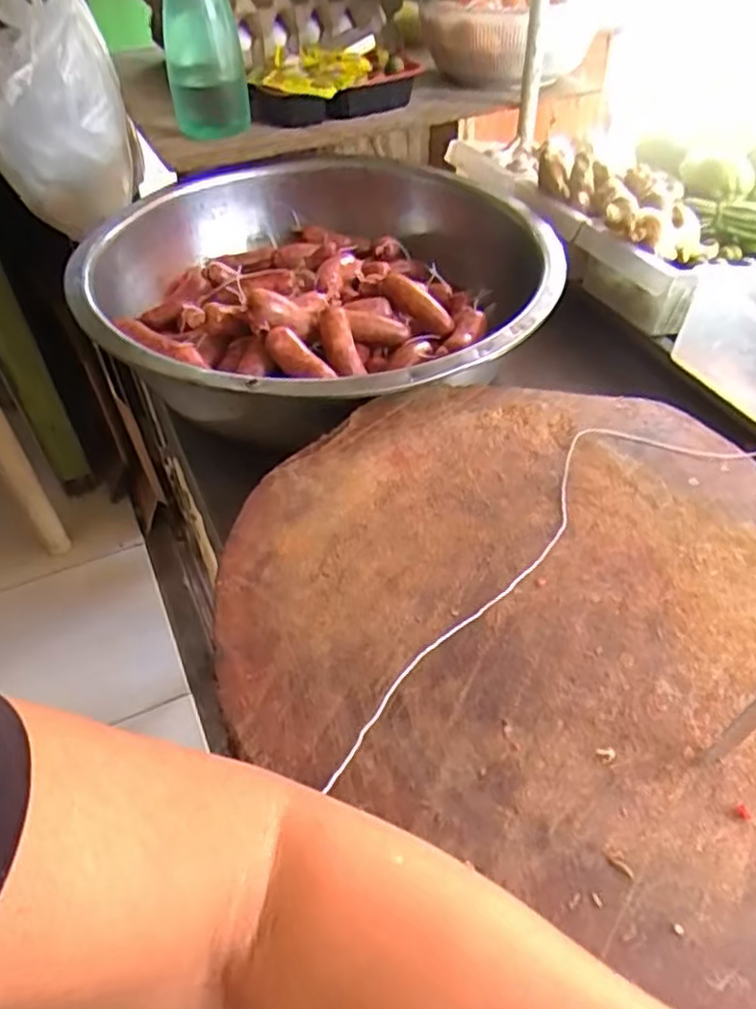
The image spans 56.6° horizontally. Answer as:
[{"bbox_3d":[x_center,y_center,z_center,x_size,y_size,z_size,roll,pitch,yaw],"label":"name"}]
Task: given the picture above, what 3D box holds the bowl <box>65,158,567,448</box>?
[{"bbox_3d":[-0.069,-0.214,0.715,0.387,0.136,0.473,-21,48,-16],"label":"bowl"}]

